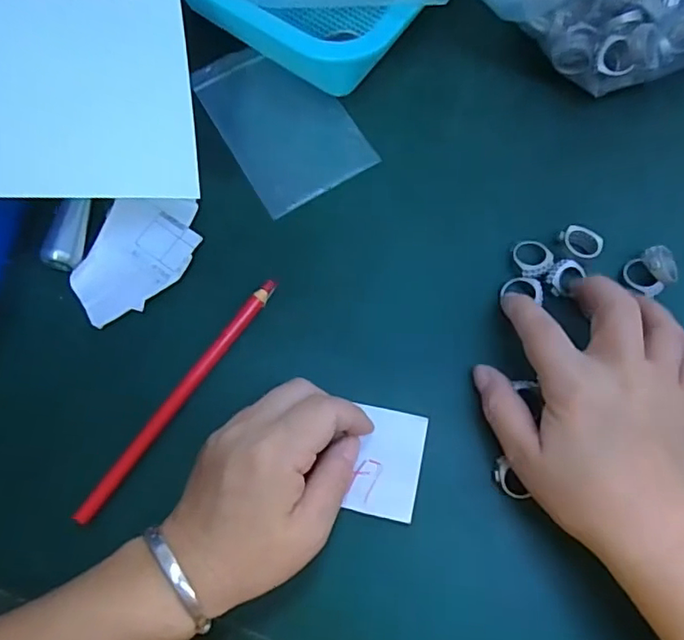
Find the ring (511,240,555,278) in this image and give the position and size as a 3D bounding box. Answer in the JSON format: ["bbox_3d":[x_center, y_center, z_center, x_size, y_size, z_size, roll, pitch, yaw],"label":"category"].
[{"bbox_3d":[0.115,-0.037,0.328,0.022,0.005,0.025,-19,74,-3],"label":"ring"}]

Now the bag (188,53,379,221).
[{"bbox_3d":[-0.039,-0.131,0.360,0.077,0.007,0.121,-30,76,-9],"label":"bag"}]

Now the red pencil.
[{"bbox_3d":[-0.089,0.042,0.310,0.009,0.010,0.162,35,78,11],"label":"red pencil"}]

